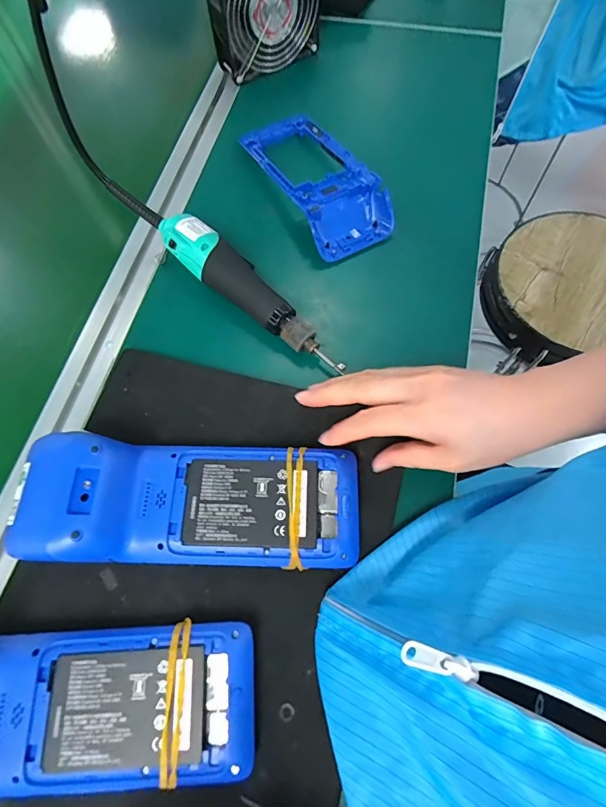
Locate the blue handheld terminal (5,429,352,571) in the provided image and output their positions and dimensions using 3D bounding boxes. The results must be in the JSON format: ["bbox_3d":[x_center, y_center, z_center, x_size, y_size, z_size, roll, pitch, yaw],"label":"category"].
[{"bbox_3d":[-0.071,0.067,0.286,0.216,0.051,0.080,1,68,1],"label":"blue handheld terminal"}]

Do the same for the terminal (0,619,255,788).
[{"bbox_3d":[-0.137,0.177,0.242,0.212,0.053,0.077,-3,68,0],"label":"terminal"}]

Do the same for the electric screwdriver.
[{"bbox_3d":[-0.042,-0.098,0.365,0.213,0.044,0.042,36,73,14],"label":"electric screwdriver"}]

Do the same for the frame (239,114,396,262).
[{"bbox_3d":[0.011,-0.231,0.426,0.081,0.034,0.197,-28,70,-10],"label":"frame"}]

